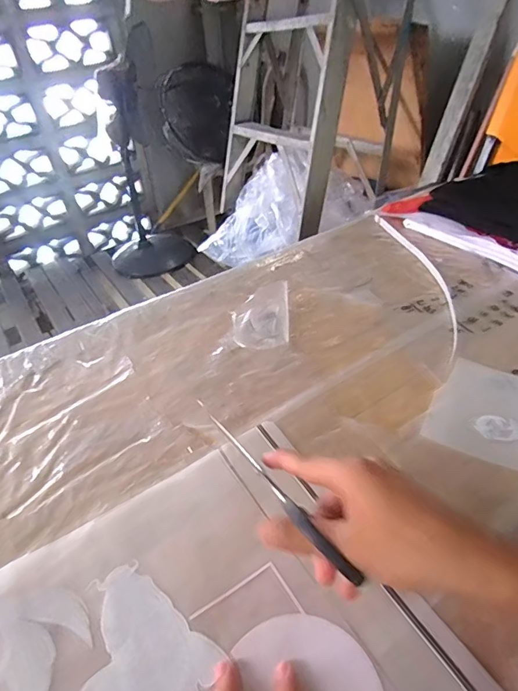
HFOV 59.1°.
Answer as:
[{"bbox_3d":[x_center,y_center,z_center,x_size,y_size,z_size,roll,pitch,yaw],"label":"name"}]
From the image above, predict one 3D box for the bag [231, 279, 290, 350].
[{"bbox_3d":[0.003,-0.043,0.581,0.069,0.012,0.131,-2,41,4],"label":"bag"}]

